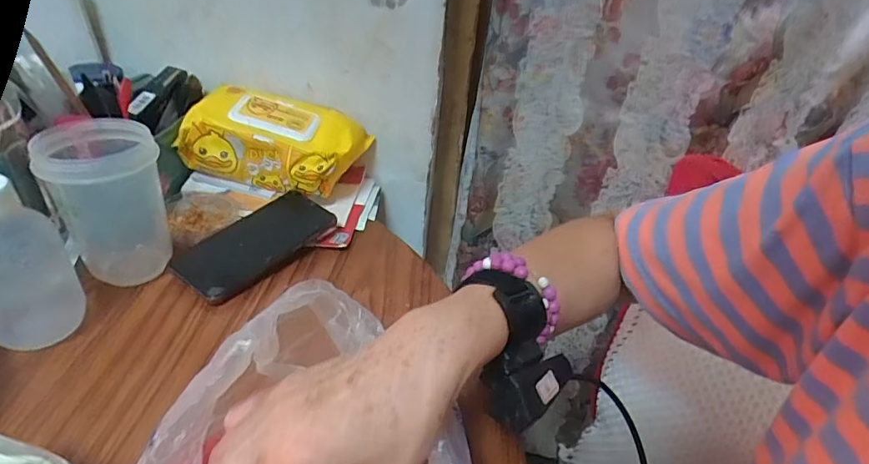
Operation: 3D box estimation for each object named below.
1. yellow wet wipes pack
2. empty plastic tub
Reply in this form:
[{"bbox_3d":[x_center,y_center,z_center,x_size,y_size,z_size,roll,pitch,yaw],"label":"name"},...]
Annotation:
[{"bbox_3d":[-0.187,-0.119,0.588,0.189,0.084,0.116,8,34,2],"label":"yellow wet wipes pack"},{"bbox_3d":[-0.299,-0.029,0.451,0.085,0.133,0.093,-16,40,-29],"label":"empty plastic tub"}]

